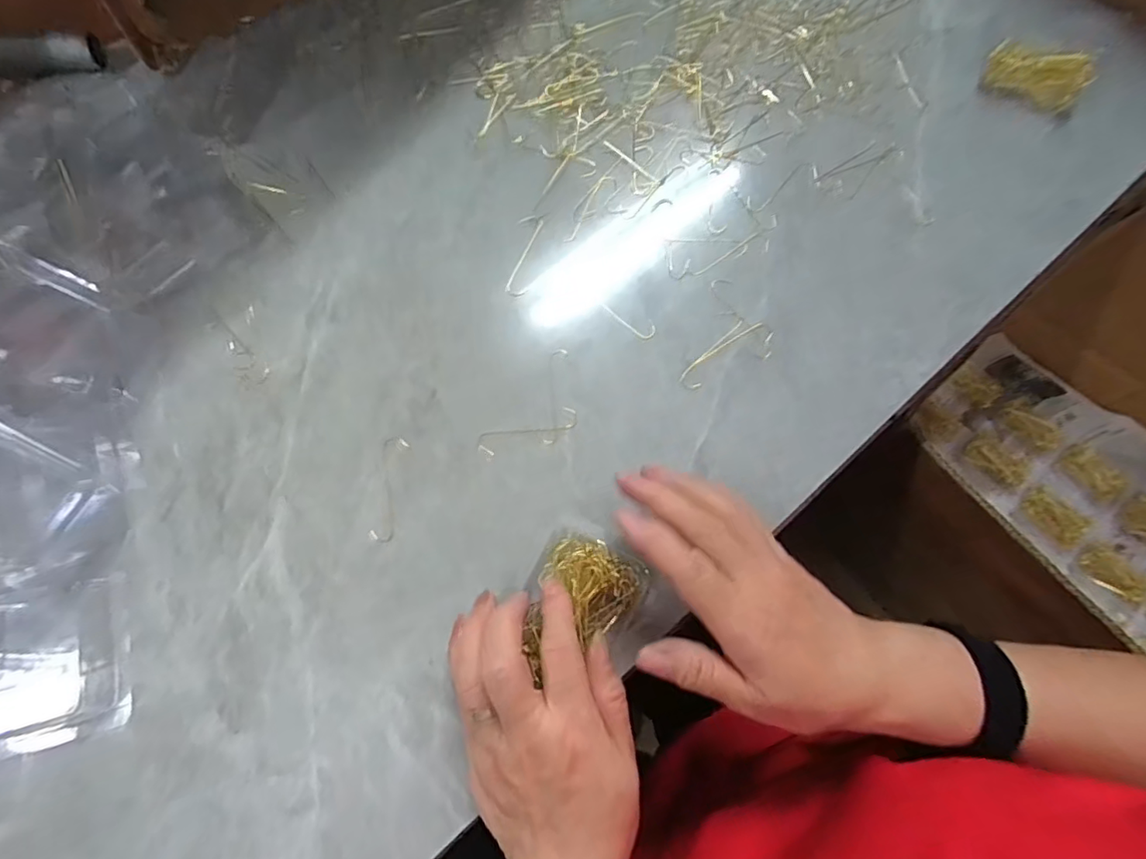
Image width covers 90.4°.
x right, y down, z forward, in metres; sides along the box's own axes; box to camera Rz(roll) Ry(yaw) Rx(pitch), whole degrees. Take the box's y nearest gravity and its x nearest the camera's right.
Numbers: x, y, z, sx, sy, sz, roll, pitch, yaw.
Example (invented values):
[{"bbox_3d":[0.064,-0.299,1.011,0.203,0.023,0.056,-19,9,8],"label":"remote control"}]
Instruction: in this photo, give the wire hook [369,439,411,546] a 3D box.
[{"bbox_3d":[-0.110,0.035,0.338,0.015,0.004,0.064,4,71,0],"label":"wire hook"}]

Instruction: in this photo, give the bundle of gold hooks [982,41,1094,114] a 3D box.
[{"bbox_3d":[0.359,-0.276,0.441,0.075,0.027,0.041,19,72,5],"label":"bundle of gold hooks"}]

